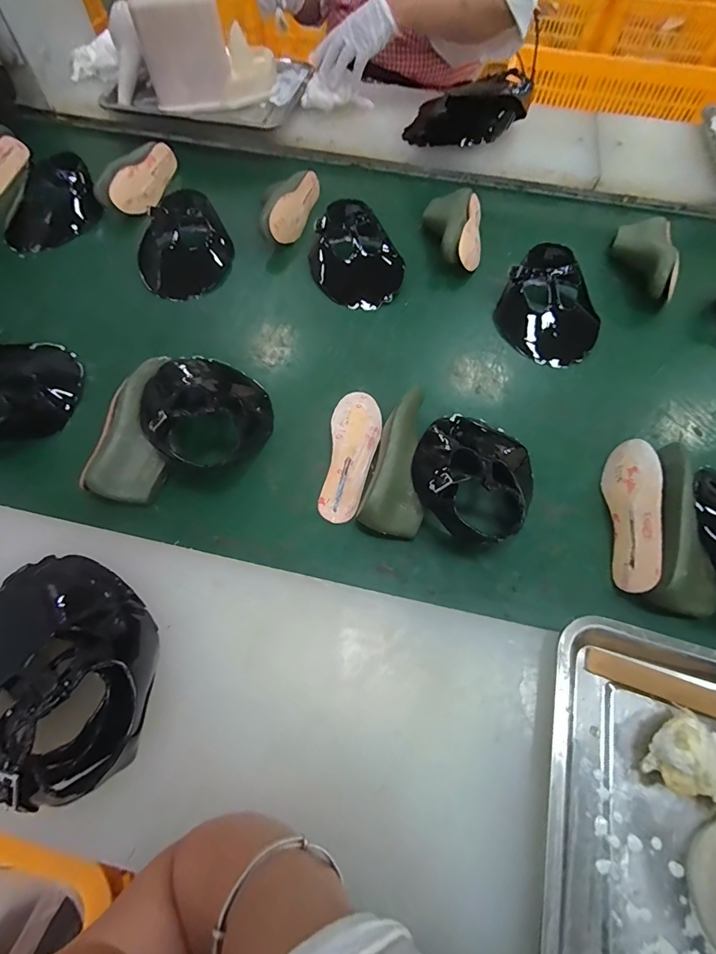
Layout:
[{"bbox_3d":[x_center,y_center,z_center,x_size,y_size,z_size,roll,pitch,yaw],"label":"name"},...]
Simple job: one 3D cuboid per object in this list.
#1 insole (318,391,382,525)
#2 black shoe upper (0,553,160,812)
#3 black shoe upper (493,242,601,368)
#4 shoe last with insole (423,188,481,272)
[{"bbox_3d":[-0.007,-0.033,0.537,0.061,0.020,0.190,6,62,3],"label":"insole"},{"bbox_3d":[-0.255,0.154,0.346,0.213,0.076,0.146,30,65,14],"label":"black shoe upper"},{"bbox_3d":[0.305,-0.270,0.646,0.152,0.065,0.186,27,65,13],"label":"black shoe upper"},{"bbox_3d":[0.170,-0.436,0.730,0.099,0.066,0.180,7,62,3],"label":"shoe last with insole"}]

